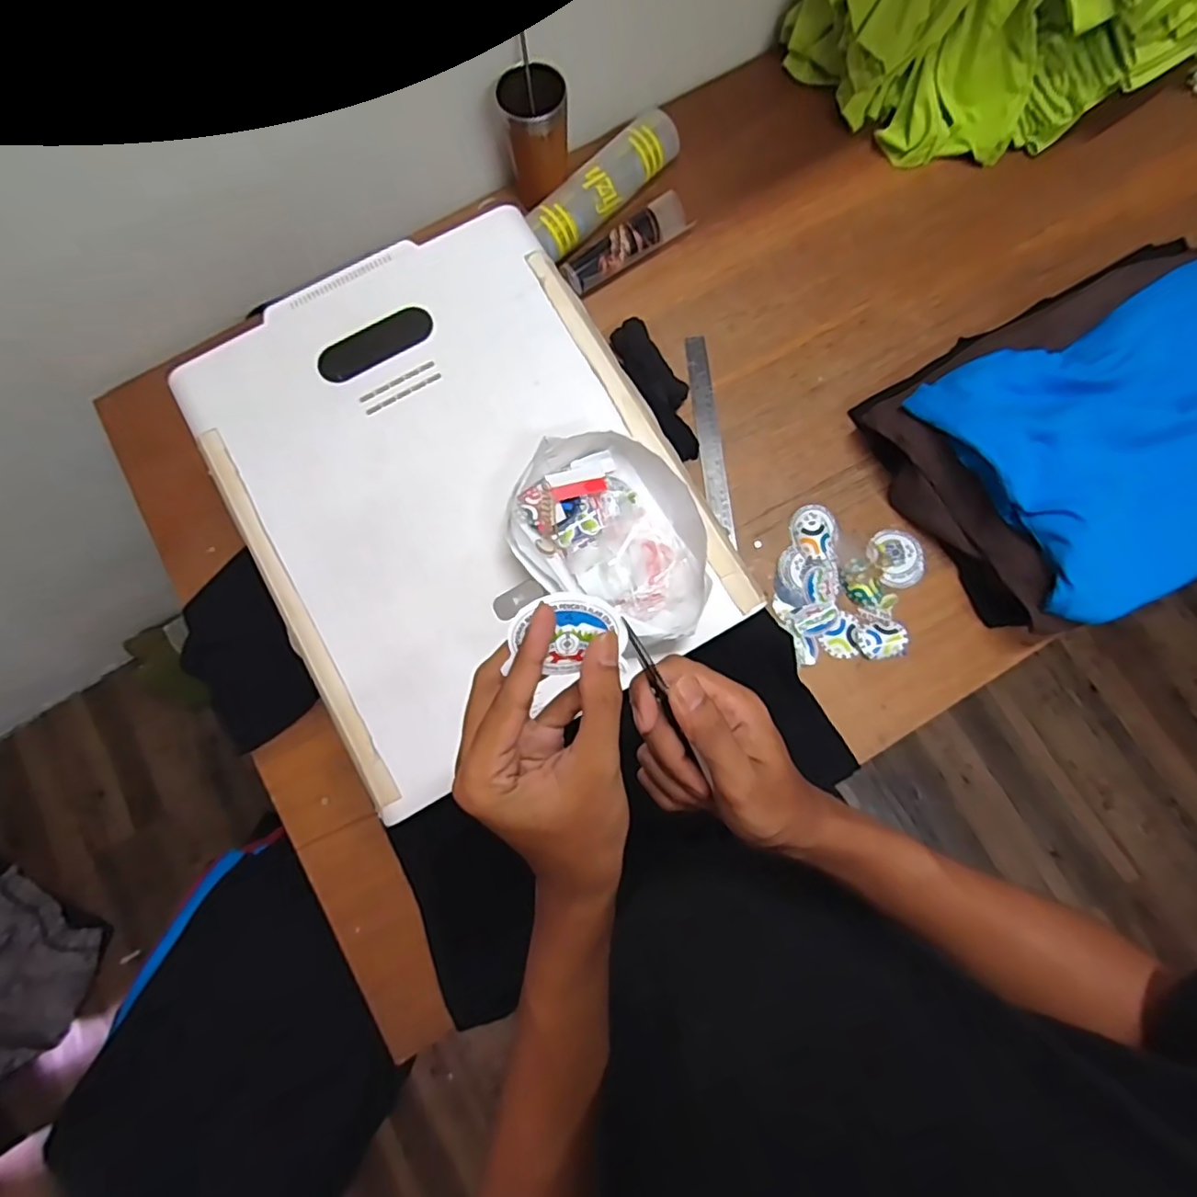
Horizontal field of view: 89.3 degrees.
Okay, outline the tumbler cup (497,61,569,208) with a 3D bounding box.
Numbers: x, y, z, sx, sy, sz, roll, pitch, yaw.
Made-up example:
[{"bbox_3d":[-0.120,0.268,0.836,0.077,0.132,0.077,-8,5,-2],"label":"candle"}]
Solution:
[{"bbox_3d":[-0.077,-0.577,0.759,0.074,0.127,0.072,0,79,1],"label":"tumbler cup"}]

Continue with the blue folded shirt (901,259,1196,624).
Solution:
[{"bbox_3d":[0.657,-0.198,0.689,0.528,0.081,0.325,-25,80,-4],"label":"blue folded shirt"}]

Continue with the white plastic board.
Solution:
[{"bbox_3d":[-0.138,-0.116,0.582,0.395,0.019,0.496,-30,80,-5],"label":"white plastic board"}]

